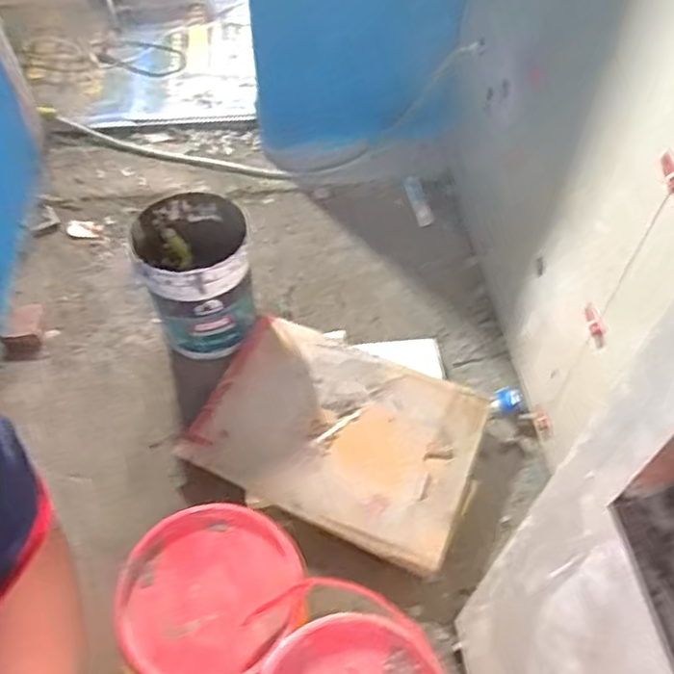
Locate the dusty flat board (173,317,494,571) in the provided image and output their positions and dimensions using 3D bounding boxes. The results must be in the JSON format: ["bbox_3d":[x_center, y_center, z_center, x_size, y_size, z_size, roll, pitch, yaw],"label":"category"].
[{"bbox_3d":[0.002,0.224,1.538,0.652,0.046,0.463,19,60,16],"label":"dusty flat board"}]

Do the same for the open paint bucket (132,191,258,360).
[{"bbox_3d":[-0.361,-0.153,1.650,0.273,0.319,0.300,0,53,-1],"label":"open paint bucket"}]

